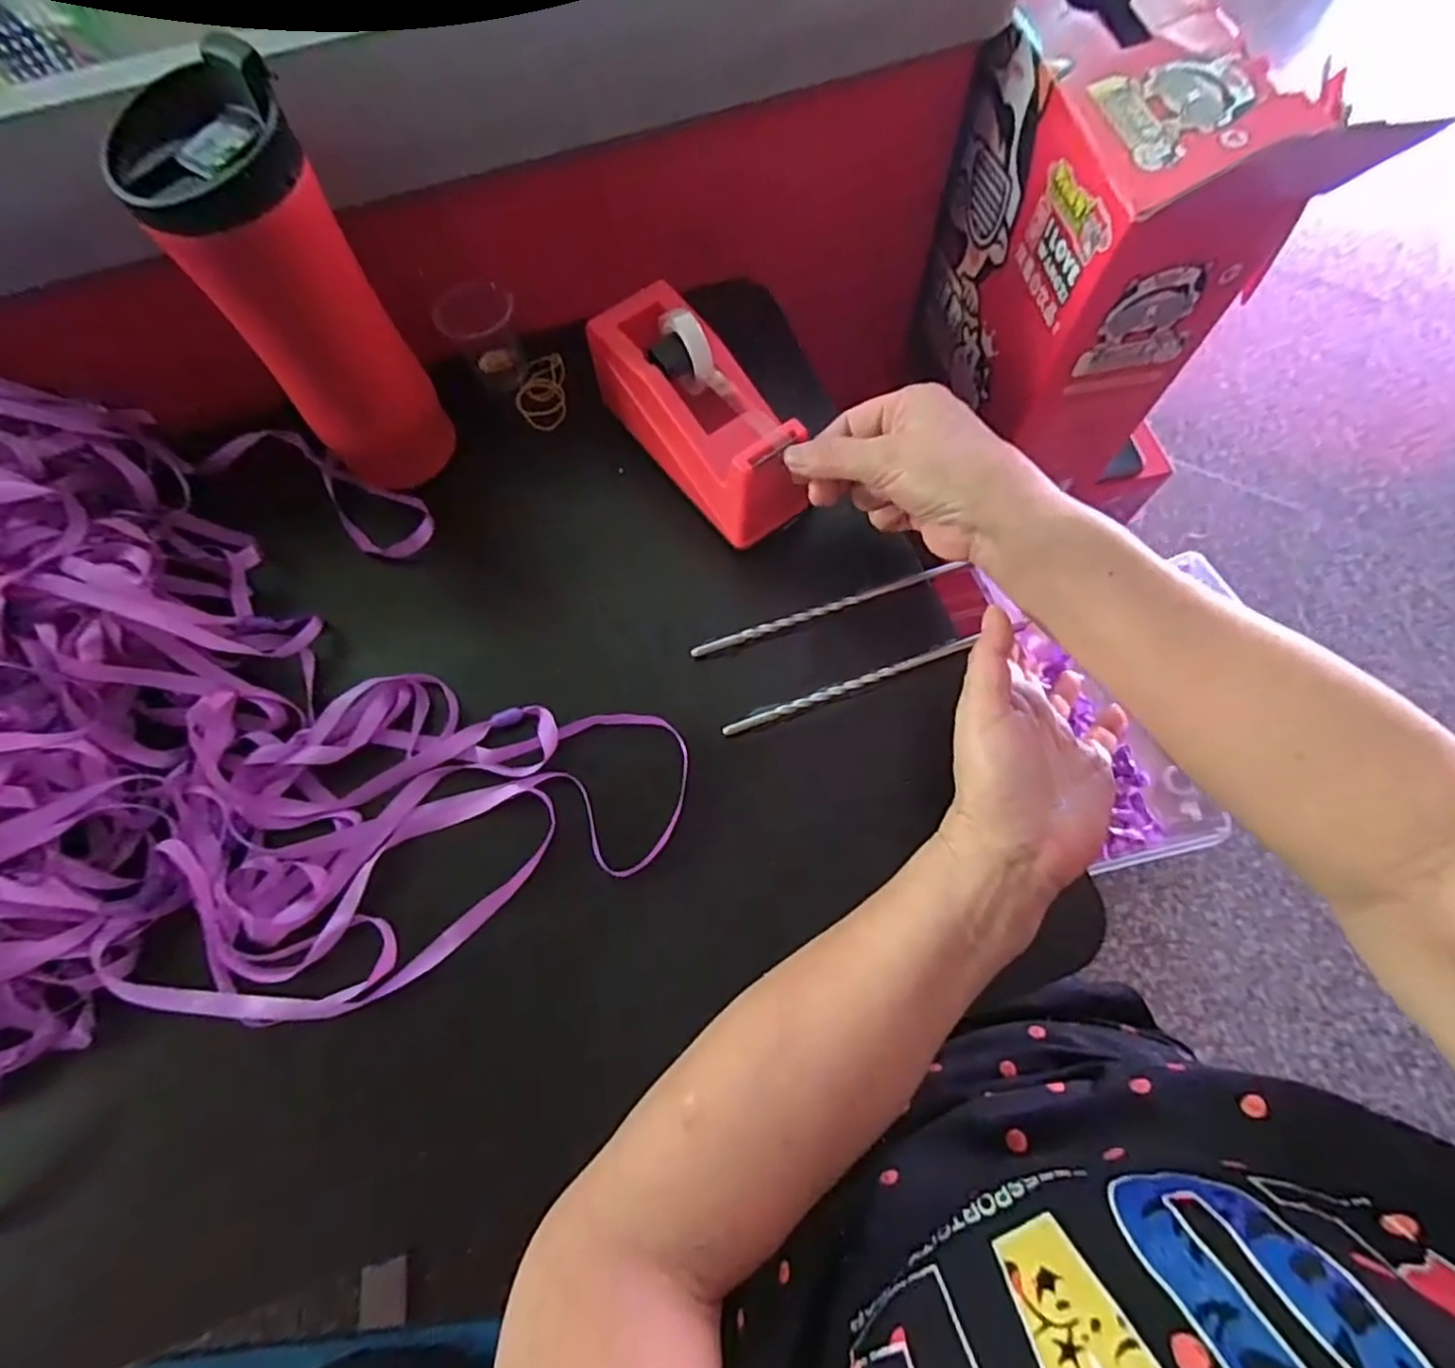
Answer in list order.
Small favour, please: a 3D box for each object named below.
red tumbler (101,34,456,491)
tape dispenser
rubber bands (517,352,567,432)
[{"bbox_3d":[-0.215,-0.192,0.359,0.073,0.186,0.071,-33,71,-11],"label":"red tumbler"},{"bbox_3d":[-0.017,-0.157,0.393,0.060,0.069,0.159,-34,76,-11],"label":"tape dispenser"},{"bbox_3d":[-0.127,-0.200,0.467,0.032,0.009,0.057,-6,68,0],"label":"rubber bands"}]

